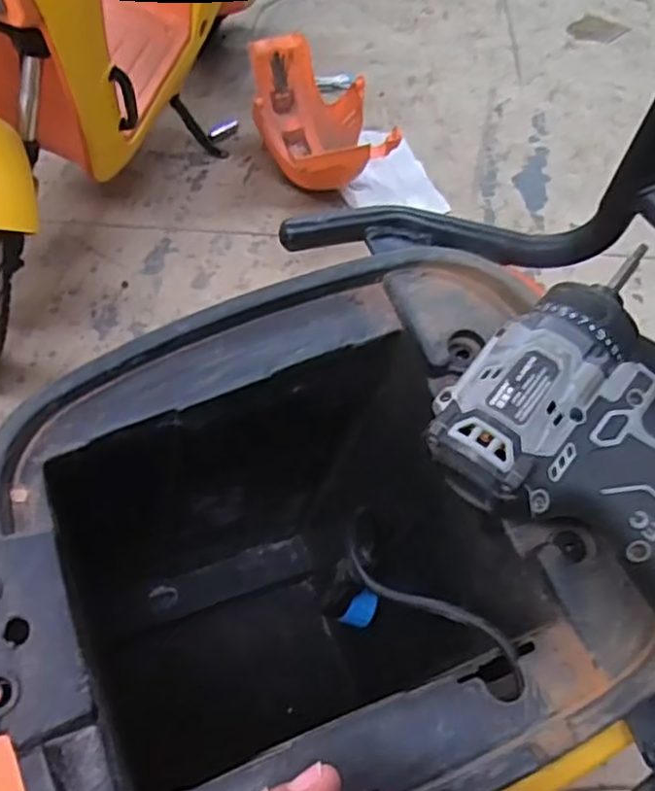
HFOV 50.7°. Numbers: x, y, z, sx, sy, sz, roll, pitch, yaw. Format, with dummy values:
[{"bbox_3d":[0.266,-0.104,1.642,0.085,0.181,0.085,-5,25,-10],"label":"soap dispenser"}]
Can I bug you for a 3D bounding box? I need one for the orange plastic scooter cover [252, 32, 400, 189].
[{"bbox_3d":[-0.026,-0.558,1.461,0.247,0.182,0.460,-9,53,-8],"label":"orange plastic scooter cover"}]

